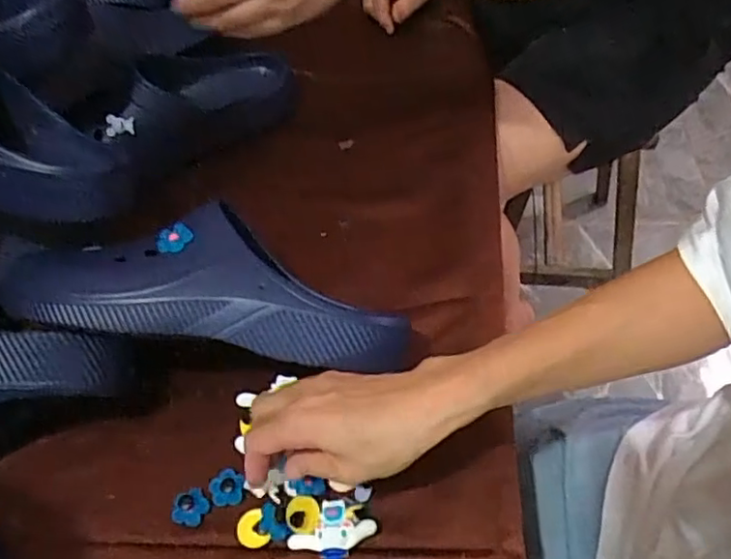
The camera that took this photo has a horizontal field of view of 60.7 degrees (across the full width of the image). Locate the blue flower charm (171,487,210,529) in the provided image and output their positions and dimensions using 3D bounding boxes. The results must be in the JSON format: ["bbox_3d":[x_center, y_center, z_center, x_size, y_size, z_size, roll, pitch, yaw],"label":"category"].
[{"bbox_3d":[-0.120,0.156,0.430,0.024,0.007,0.023,-2,54,3],"label":"blue flower charm"}]

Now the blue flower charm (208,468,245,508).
[{"bbox_3d":[-0.097,0.144,0.433,0.024,0.008,0.025,-2,54,3],"label":"blue flower charm"}]

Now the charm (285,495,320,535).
[{"bbox_3d":[-0.042,0.155,0.412,0.022,0.005,0.023,-2,54,3],"label":"charm"}]

